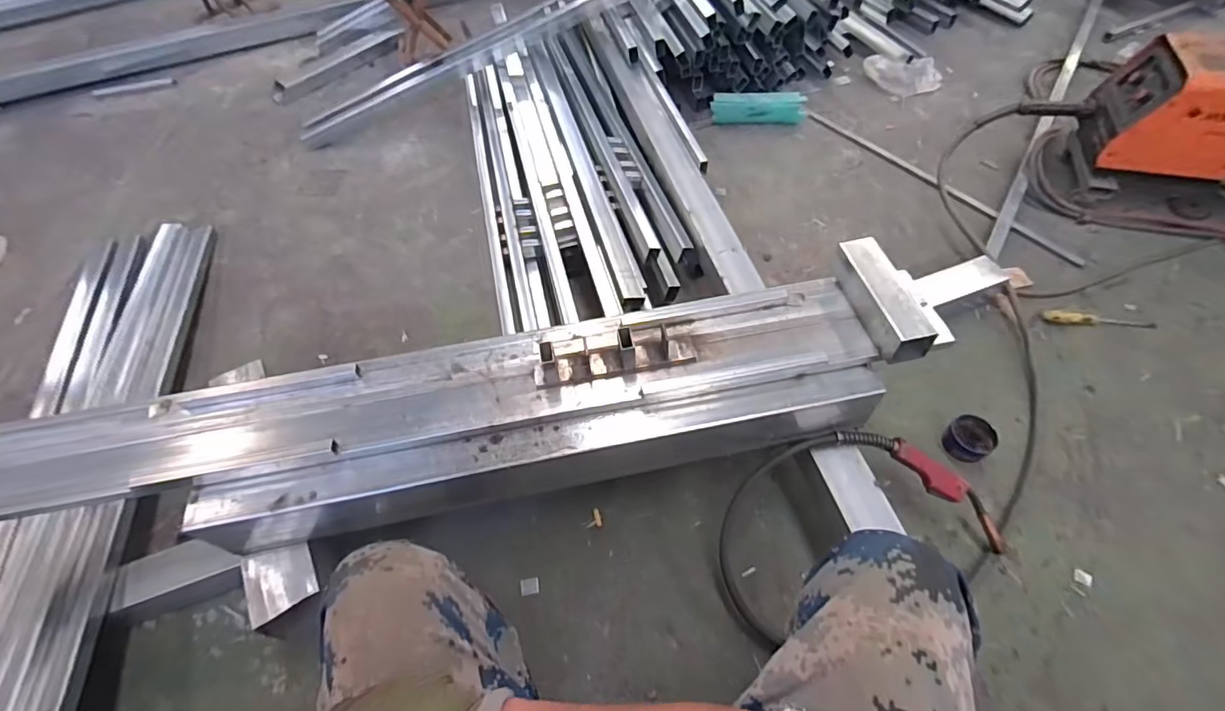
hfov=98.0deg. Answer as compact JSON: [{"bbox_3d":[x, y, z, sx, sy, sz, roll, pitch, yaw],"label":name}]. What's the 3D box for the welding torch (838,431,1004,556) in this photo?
[{"bbox_3d":[0.530,0.205,0.893,0.352,0.035,0.075,34,60,-5],"label":"welding torch"}]

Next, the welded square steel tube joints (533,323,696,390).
[{"bbox_3d":[0.001,-0.004,0.801,0.239,0.059,0.053,-11,55,-3],"label":"welded square steel tube joints"}]

